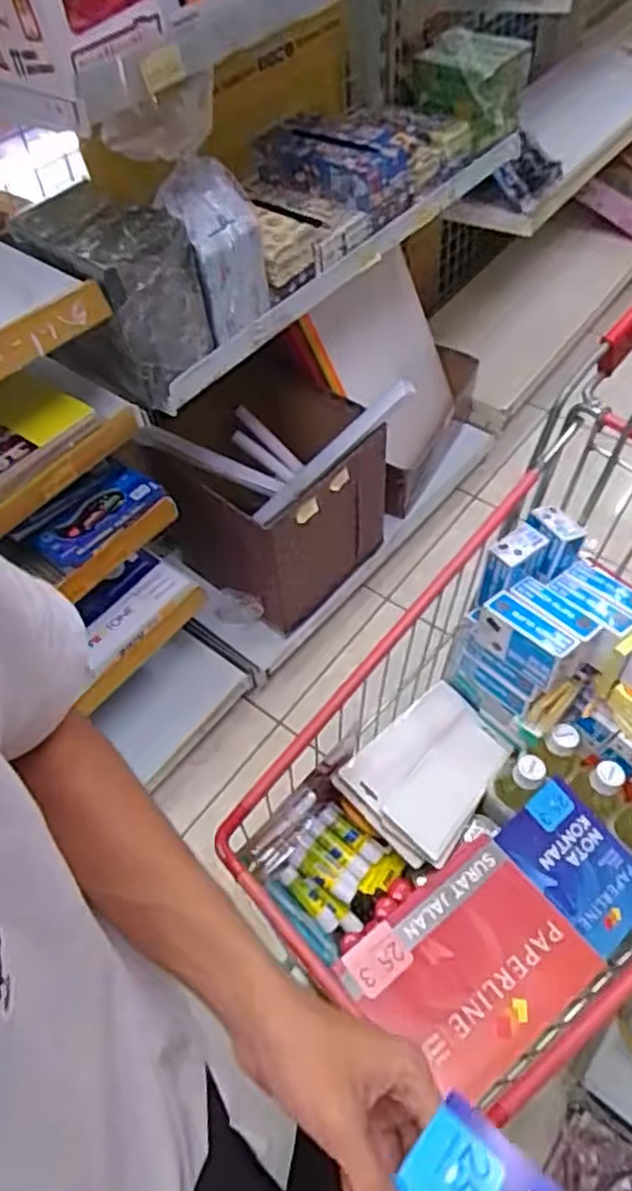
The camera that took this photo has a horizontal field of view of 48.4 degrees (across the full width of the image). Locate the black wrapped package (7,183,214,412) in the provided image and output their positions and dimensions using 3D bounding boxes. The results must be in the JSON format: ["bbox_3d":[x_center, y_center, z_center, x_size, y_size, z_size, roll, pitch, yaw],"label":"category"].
[{"bbox_3d":[-0.266,-0.410,0.948,0.151,0.195,0.238,-39,61,-20],"label":"black wrapped package"}]

